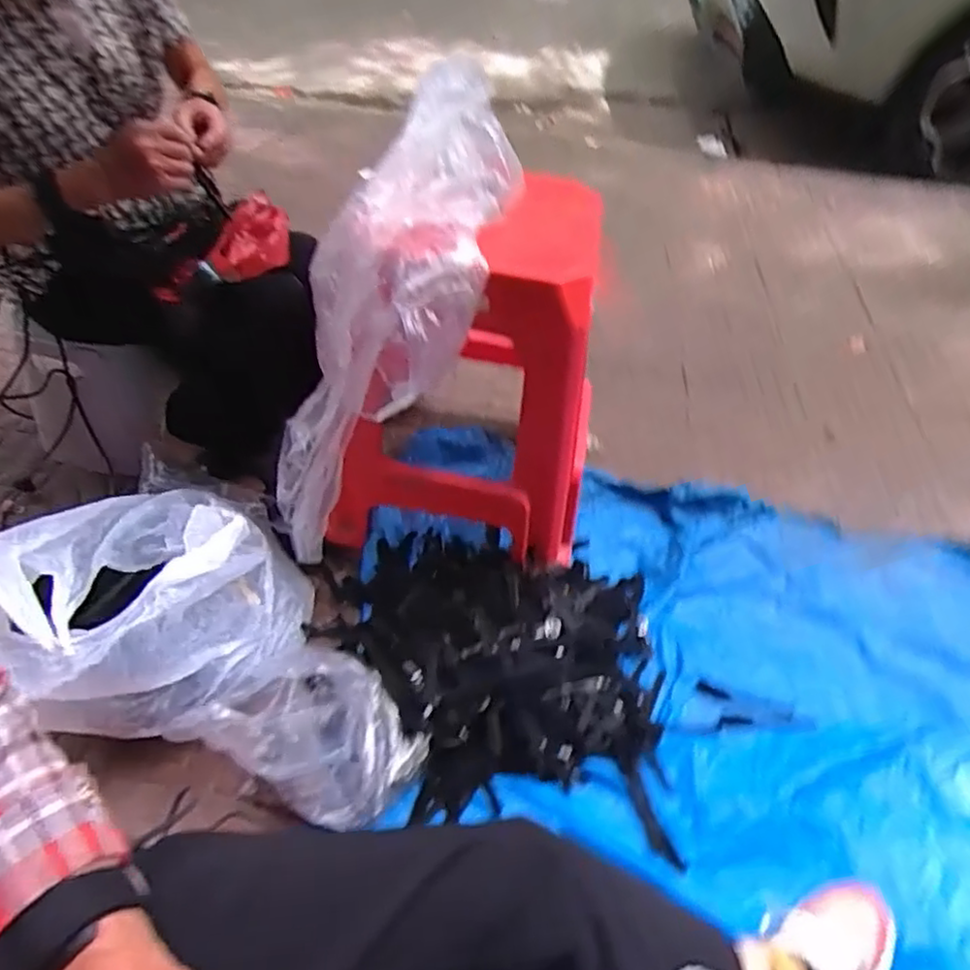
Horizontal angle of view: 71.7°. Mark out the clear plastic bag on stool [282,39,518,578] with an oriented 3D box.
[{"bbox_3d":[-0.144,-0.172,0.847,0.216,0.671,0.156,39,22,27],"label":"clear plastic bag on stool"}]

